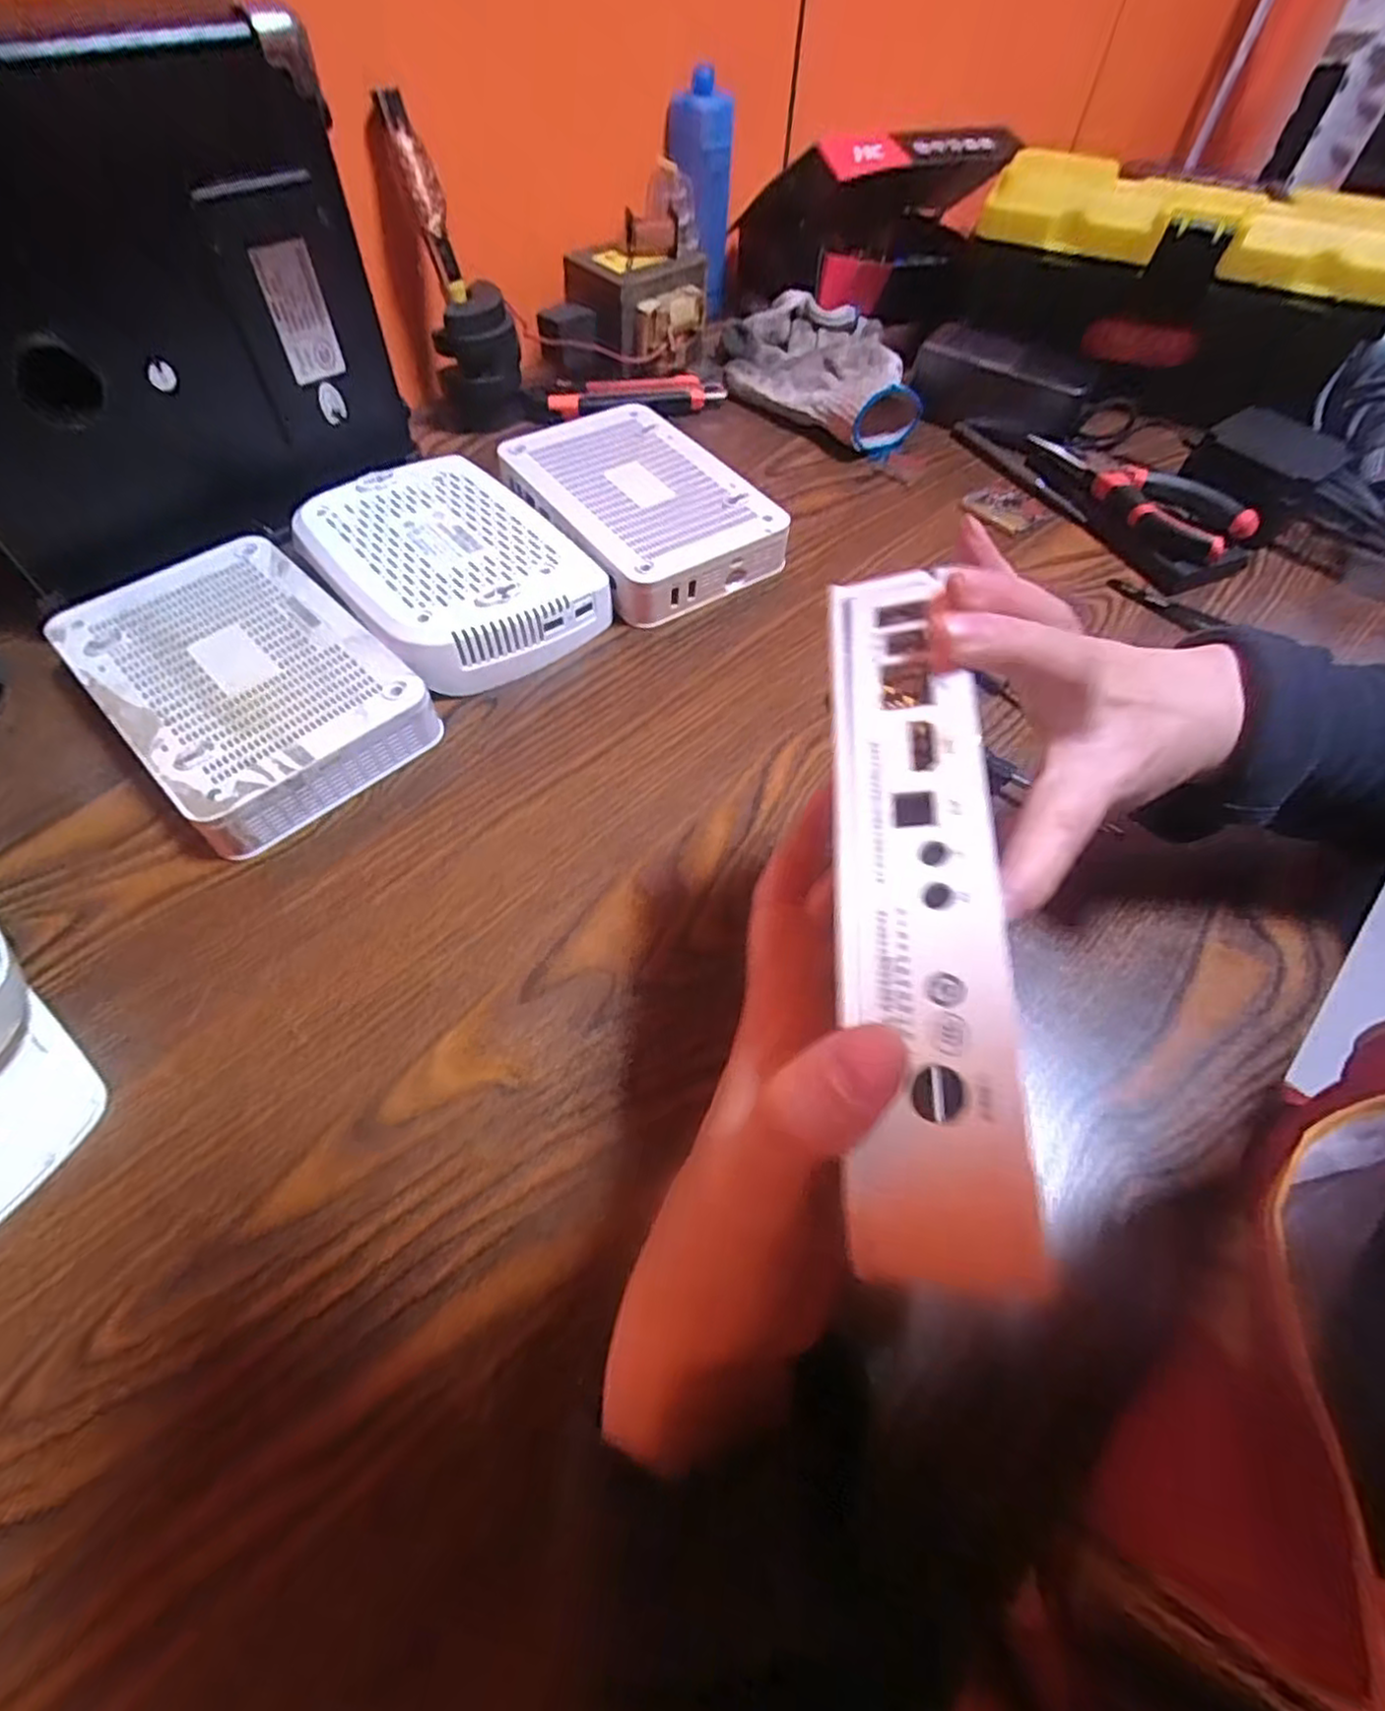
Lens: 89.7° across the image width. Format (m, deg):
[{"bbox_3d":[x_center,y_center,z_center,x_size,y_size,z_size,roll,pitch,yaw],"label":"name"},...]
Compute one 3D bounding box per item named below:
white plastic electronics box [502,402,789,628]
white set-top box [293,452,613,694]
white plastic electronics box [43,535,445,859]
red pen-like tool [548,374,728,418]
[{"bbox_3d":[-0.036,-0.229,0.460,0.121,0.042,0.176,-31,63,-21],"label":"white plastic electronics box"},{"bbox_3d":[-0.141,-0.167,0.405,0.126,0.038,0.159,-36,65,-23],"label":"white set-top box"},{"bbox_3d":[-0.230,-0.088,0.361,0.174,0.040,0.119,38,62,21],"label":"white plastic electronics box"},{"bbox_3d":[-0.042,-0.353,0.536,0.134,0.019,0.026,-8,57,-8],"label":"red pen-like tool"}]

